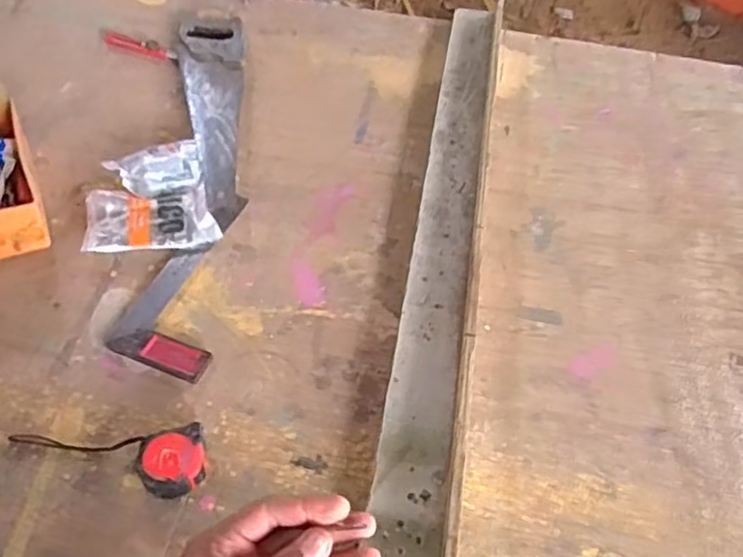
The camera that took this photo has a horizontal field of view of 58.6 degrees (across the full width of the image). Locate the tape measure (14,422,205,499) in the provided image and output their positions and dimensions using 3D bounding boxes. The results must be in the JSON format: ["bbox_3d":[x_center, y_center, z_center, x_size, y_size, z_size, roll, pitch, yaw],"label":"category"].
[{"bbox_3d":[-0.274,0.187,0.678,0.205,0.036,0.072,2,49,-3],"label":"tape measure"}]

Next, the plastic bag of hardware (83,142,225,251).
[{"bbox_3d":[-0.314,-0.115,0.936,0.171,0.035,0.200,-10,50,-14],"label":"plastic bag of hardware"}]

